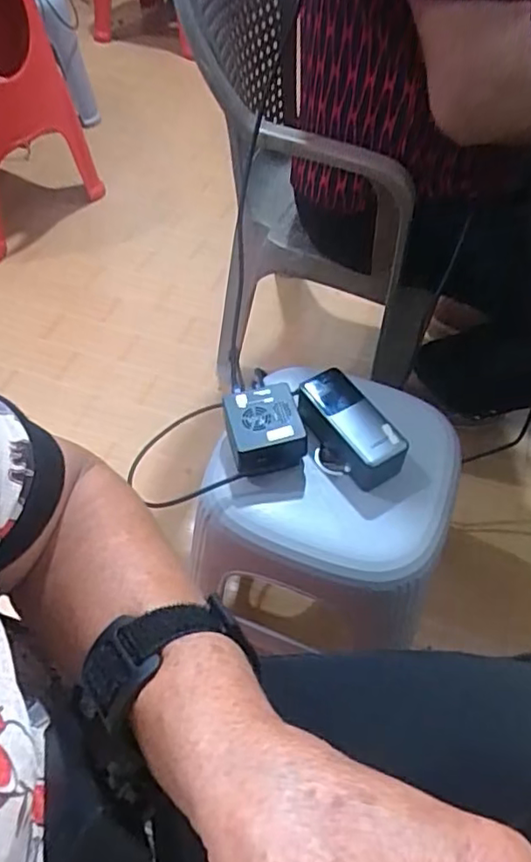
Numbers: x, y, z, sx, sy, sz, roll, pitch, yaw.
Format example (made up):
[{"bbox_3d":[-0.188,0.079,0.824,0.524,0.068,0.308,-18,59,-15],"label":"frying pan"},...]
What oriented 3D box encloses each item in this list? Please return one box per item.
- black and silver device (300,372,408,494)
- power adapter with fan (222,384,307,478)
[{"bbox_3d":[0.092,-0.001,0.676,0.059,0.056,0.142,-27,58,-20],"label":"black and silver device"},{"bbox_3d":[-0.002,0.003,0.656,0.077,0.062,0.084,-13,55,-11],"label":"power adapter with fan"}]

